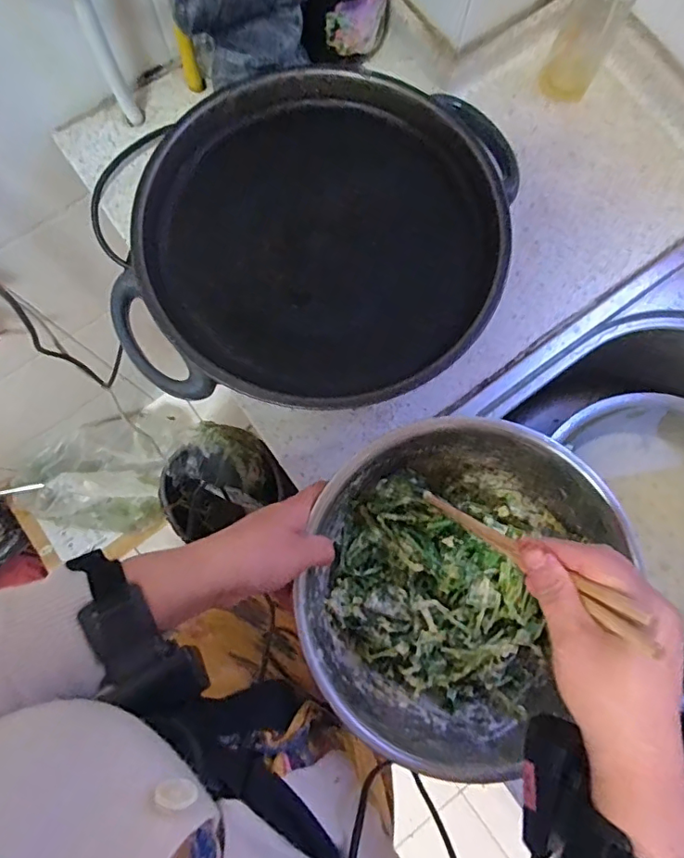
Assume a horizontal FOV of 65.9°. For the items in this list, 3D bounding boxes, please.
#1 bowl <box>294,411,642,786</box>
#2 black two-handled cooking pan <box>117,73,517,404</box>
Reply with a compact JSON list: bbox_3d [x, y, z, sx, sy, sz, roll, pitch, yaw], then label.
[{"bbox_3d":[0.086,0.121,0.428,0.216,0.098,0.239,26,80,3],"label":"bowl"},{"bbox_3d":[-0.007,-0.171,0.513,0.340,0.114,0.320,7,79,0],"label":"black two-handled cooking pan"}]

